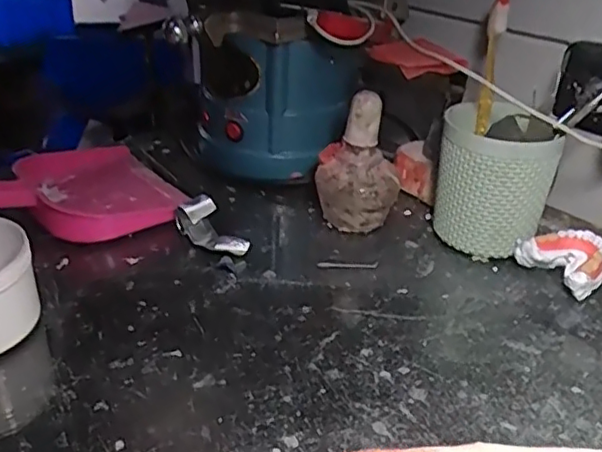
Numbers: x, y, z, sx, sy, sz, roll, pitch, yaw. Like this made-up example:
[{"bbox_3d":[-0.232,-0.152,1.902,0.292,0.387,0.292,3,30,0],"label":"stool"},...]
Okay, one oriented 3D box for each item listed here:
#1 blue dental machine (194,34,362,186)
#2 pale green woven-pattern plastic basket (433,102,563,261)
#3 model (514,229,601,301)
[{"bbox_3d":[-0.025,-0.118,0.620,0.151,0.137,0.099,-5,31,-12],"label":"blue dental machine"},{"bbox_3d":[0.161,-0.038,0.525,0.093,0.115,0.085,13,32,18],"label":"pale green woven-pattern plastic basket"},{"bbox_3d":[0.214,0.028,0.499,0.054,0.033,0.063,-17,35,-30],"label":"model"}]

